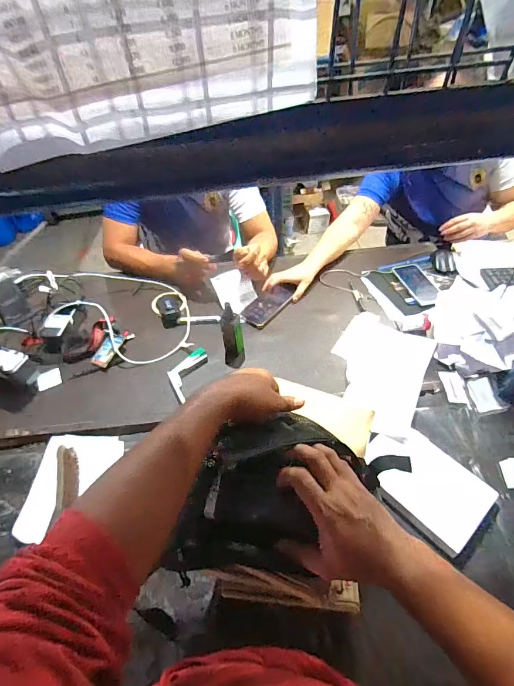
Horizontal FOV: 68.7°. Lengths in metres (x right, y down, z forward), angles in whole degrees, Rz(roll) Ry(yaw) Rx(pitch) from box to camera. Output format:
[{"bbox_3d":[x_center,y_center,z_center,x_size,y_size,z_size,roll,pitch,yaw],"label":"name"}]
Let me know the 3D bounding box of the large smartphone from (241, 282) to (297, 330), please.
[{"bbox_3d":[0.031,-0.105,1.028,0.073,0.014,0.166,32,60,26],"label":"large smartphone"}]

